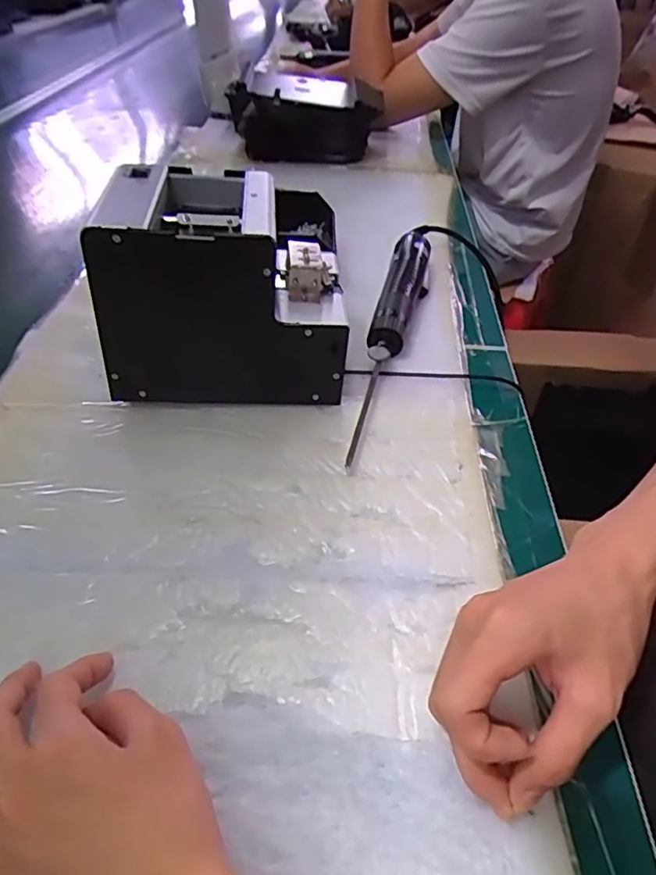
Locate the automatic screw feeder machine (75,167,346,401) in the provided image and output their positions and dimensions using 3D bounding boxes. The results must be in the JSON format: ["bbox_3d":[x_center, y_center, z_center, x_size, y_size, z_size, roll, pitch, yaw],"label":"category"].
[{"bbox_3d":[-0.081,-0.116,0.479,0.176,0.147,0.121,-2,41,-6],"label":"automatic screw feeder machine"}]

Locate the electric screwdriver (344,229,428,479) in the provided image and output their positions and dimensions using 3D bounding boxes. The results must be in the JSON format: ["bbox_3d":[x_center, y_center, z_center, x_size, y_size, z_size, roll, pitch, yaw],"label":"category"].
[{"bbox_3d":[0.063,-0.110,0.562,0.041,0.043,0.376,11,41,8],"label":"electric screwdriver"}]

